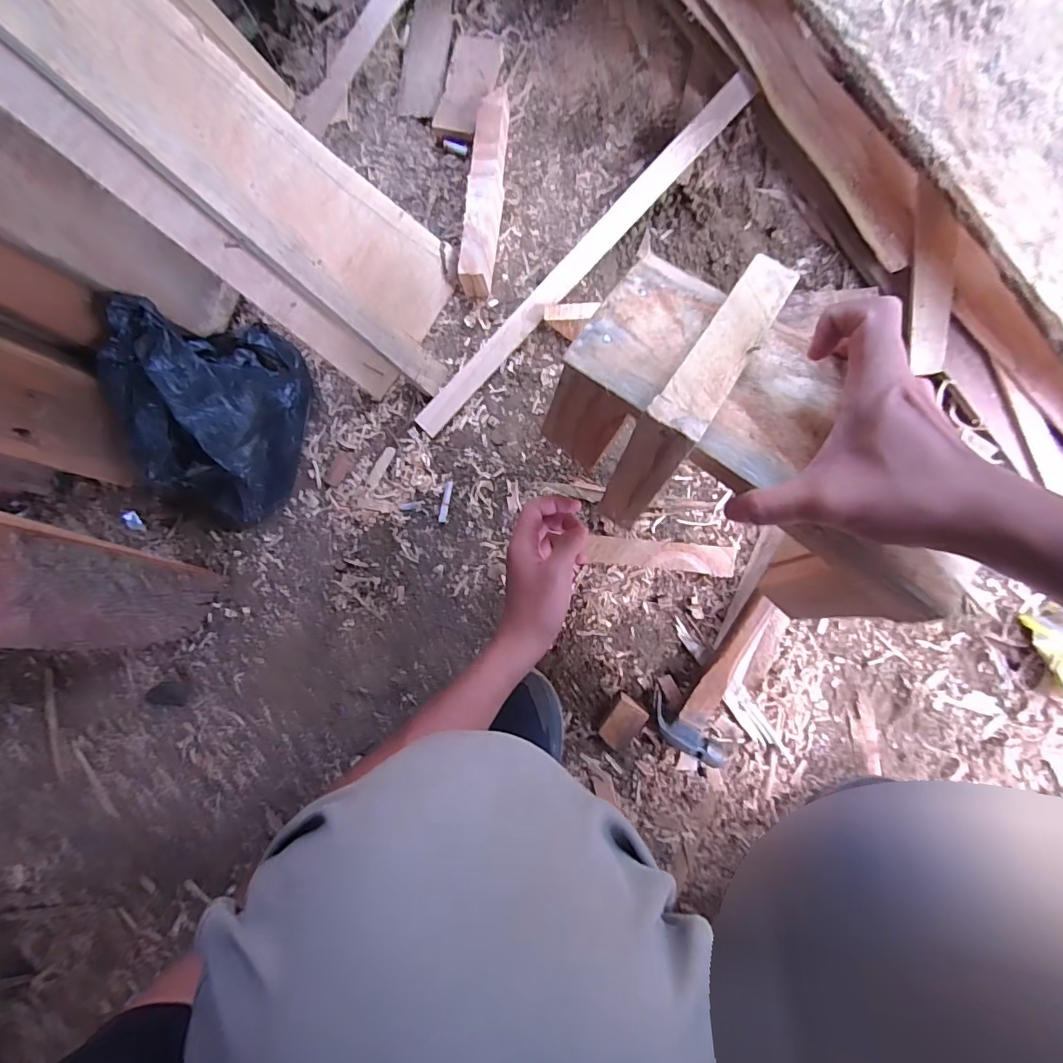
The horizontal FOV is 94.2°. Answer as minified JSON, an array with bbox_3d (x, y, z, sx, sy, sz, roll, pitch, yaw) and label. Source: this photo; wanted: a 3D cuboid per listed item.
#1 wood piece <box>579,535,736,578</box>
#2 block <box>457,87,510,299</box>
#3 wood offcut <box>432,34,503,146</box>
[{"bbox_3d":[0.141,0.026,0.538,0.152,0.017,0.031,5,86,7],"label":"wood piece"},{"bbox_3d":[-0.051,-0.378,0.546,0.032,0.041,0.220,6,86,7],"label":"block"},{"bbox_3d":[-0.074,-0.509,0.561,0.054,0.017,0.121,16,87,8],"label":"wood offcut"}]

